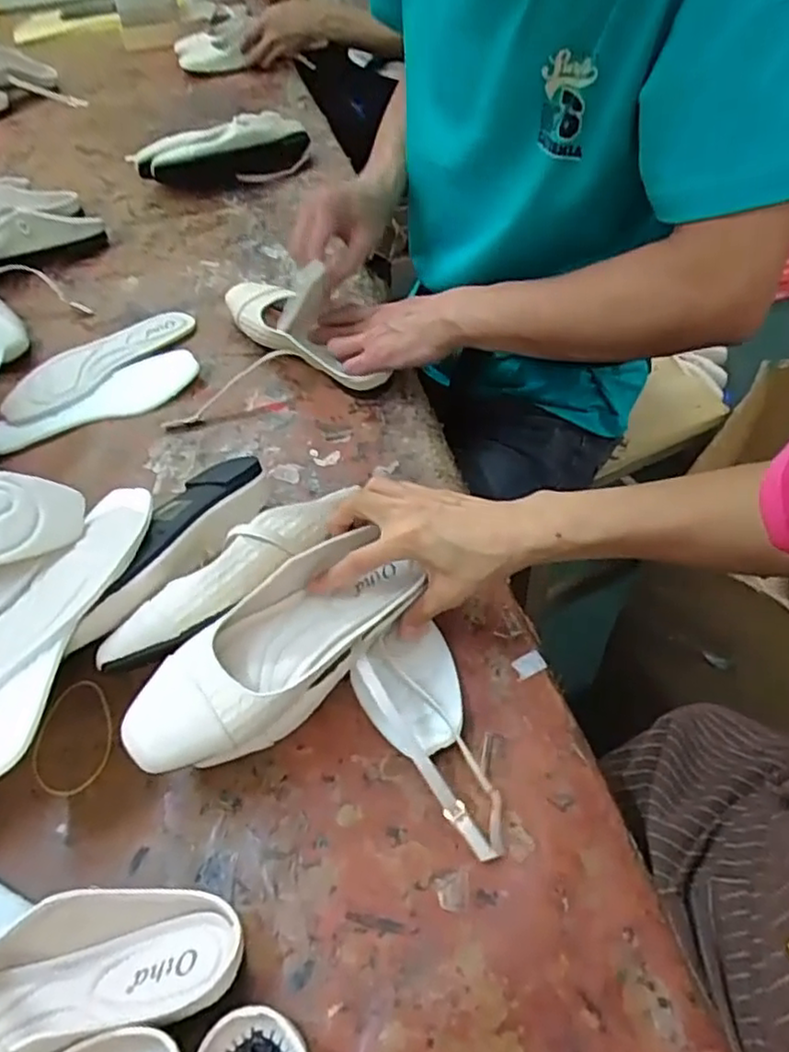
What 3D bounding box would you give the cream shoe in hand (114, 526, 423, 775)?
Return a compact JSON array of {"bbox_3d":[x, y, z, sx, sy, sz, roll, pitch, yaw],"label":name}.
[{"bbox_3d":[-0.078,0.085,0.461,0.075,0.059,0.207,35,55,28],"label":"cream shoe in hand"}]

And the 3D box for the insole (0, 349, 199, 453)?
[{"bbox_3d":[-0.318,-0.135,0.721,0.223,0.018,0.078,-22,52,-14],"label":"insole"}]

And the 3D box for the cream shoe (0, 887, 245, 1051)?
[{"bbox_3d":[-0.198,0.243,0.351,0.226,0.061,0.083,-12,50,-23],"label":"cream shoe"}]

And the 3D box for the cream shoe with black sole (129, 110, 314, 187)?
[{"bbox_3d":[-0.254,-0.553,1.023,0.252,0.080,0.070,-18,52,-11],"label":"cream shoe with black sole"}]

